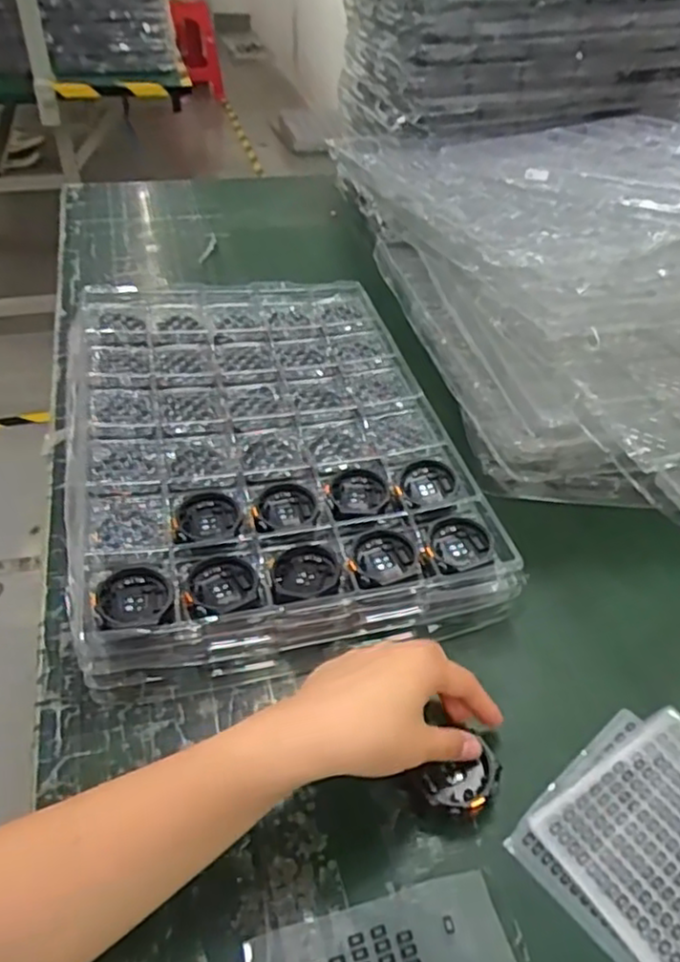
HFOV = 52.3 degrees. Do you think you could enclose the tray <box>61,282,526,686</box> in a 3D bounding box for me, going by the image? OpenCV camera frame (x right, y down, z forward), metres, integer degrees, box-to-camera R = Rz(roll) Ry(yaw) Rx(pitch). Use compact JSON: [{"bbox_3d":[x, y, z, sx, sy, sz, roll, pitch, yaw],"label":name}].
[{"bbox_3d":[-0.074,-0.042,0.610,0.322,0.048,0.451,-10,45,-13],"label":"tray"}]

